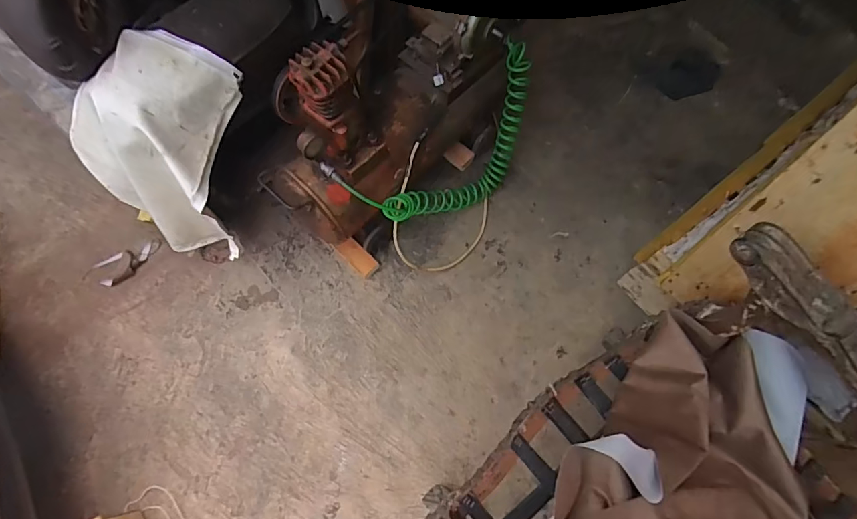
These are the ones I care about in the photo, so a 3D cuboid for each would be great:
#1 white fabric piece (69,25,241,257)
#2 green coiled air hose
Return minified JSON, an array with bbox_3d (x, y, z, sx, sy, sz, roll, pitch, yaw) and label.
[{"bbox_3d":[-0.582,-0.217,0.989,0.237,0.554,0.340,-28,72,-41],"label":"white fabric piece"},{"bbox_3d":[0.044,-0.236,1.141,0.545,0.354,0.153,-36,73,-13],"label":"green coiled air hose"}]

